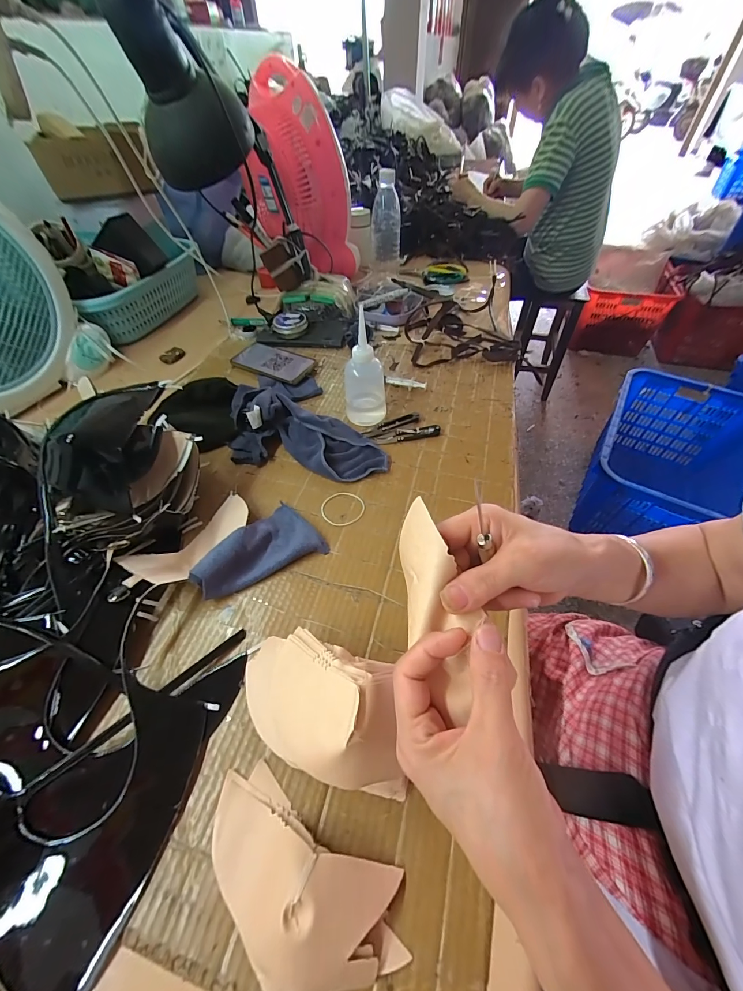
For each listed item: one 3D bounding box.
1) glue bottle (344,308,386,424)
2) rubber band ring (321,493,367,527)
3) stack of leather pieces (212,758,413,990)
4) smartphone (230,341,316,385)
[{"bbox_3d":[-0.011,-0.181,0.517,0.059,0.154,0.047,2,53,5],"label":"glue bottle"},{"bbox_3d":[-0.038,0.016,0.466,0.058,0.004,0.054,-2,53,2],"label":"rubber band ring"},{"bbox_3d":[-0.058,0.273,0.247,0.160,0.038,0.087,28,59,22],"label":"stack of leather pieces"},{"bbox_3d":[-0.187,-0.252,0.664,0.162,0.014,0.080,24,58,20],"label":"smartphone"}]

